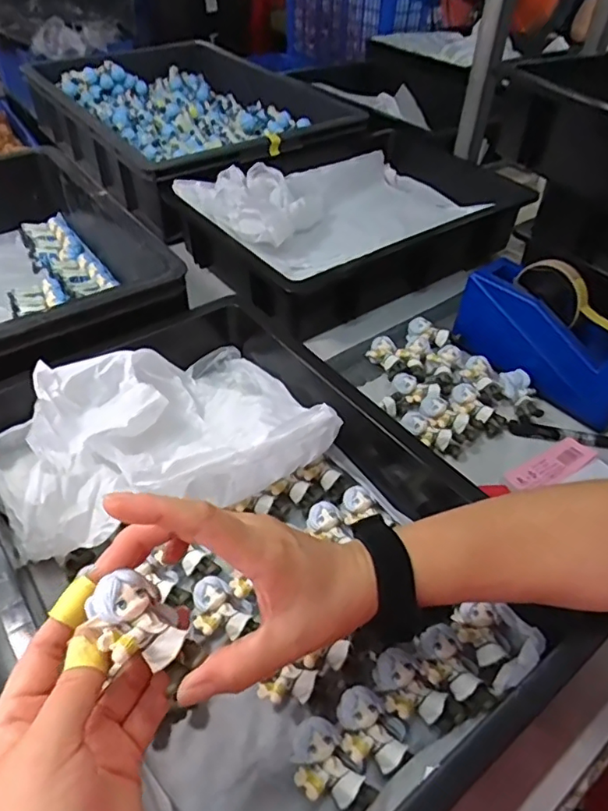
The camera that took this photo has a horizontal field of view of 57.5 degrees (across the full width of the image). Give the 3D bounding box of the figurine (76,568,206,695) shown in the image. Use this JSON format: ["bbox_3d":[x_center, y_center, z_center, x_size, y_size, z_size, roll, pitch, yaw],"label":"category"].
[{"bbox_3d":[-0.080,0.111,0.272,0.056,0.032,0.038,49,44,1],"label":"figurine"}]

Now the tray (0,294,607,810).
[{"bbox_3d":[-0.061,0.088,0.433,0.300,0.089,0.461,-29,53,-28],"label":"tray"}]

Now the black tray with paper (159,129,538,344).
[{"bbox_3d":[0.051,-0.261,0.775,0.395,0.103,0.314,-20,49,-22],"label":"black tray with paper"}]

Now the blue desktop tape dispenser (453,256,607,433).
[{"bbox_3d":[0.259,-0.078,0.583,0.056,0.120,0.202,-27,52,-27],"label":"blue desktop tape dispenser"}]

